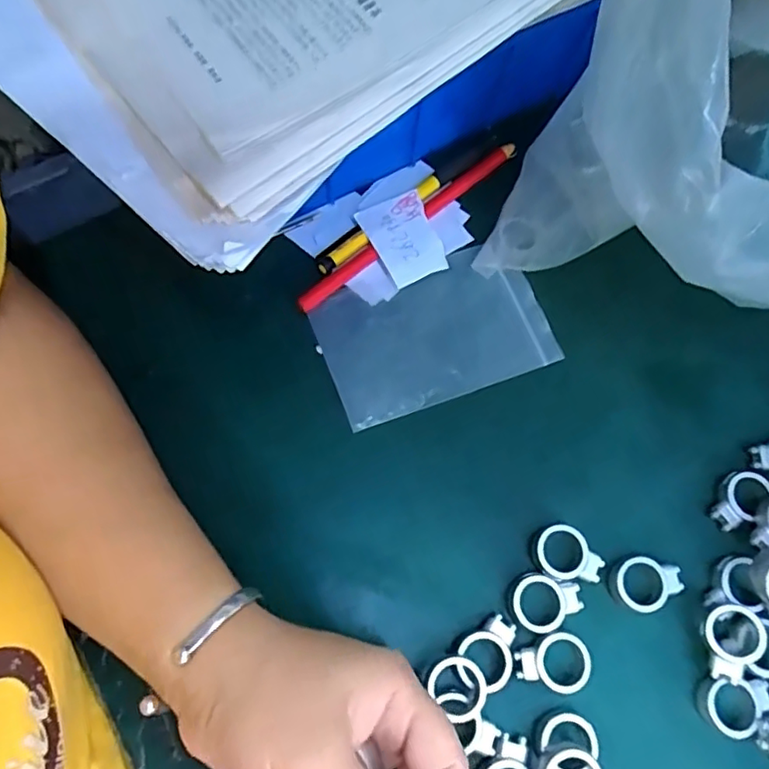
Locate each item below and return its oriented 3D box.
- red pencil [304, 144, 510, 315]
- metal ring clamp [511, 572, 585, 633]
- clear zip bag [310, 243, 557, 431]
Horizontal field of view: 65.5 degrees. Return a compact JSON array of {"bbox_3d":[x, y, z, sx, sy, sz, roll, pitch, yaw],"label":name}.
[{"bbox_3d":[0.016,-0.094,0.344,0.163,0.007,0.010,-39,78,-15],"label":"red pencil"},{"bbox_3d":[0.078,0.103,0.283,0.033,0.004,0.026,-9,72,-7],"label":"metal ring clamp"},{"bbox_3d":[0.028,-0.029,0.327,0.122,0.005,0.076,-20,74,-10],"label":"clear zip bag"}]

